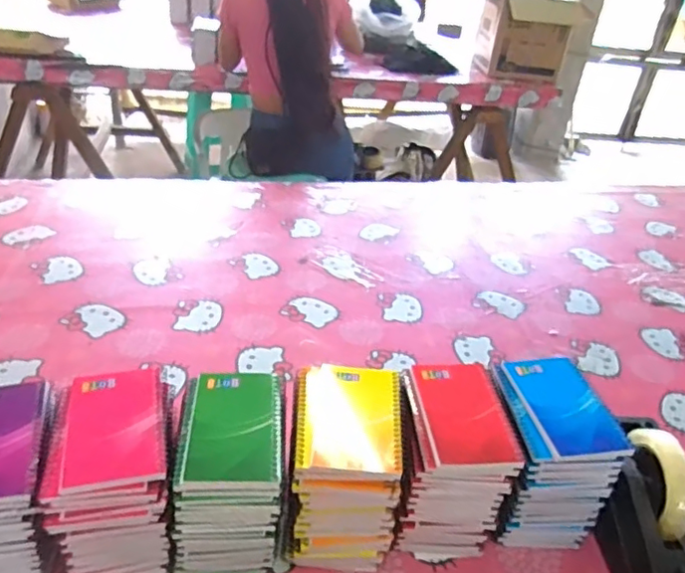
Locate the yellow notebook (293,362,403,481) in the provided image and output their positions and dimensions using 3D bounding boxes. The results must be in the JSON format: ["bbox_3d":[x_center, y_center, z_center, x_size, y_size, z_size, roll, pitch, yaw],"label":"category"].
[{"bbox_3d":[0.008,0.127,0.573,0.099,0.019,0.126,5,34,-3],"label":"yellow notebook"}]

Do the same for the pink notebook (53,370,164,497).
[{"bbox_3d":[-0.206,0.124,0.529,0.084,0.010,0.133,-5,36,-17],"label":"pink notebook"}]

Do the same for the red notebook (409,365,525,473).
[{"bbox_3d":[0.116,0.124,0.582,0.087,0.014,0.123,-4,39,0],"label":"red notebook"}]

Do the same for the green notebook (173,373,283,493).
[{"bbox_3d":[-0.099,0.128,0.542,0.086,0.011,0.131,2,35,-6],"label":"green notebook"}]

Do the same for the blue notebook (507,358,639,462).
[{"bbox_3d":[0.227,0.121,0.606,0.083,0.013,0.133,-2,35,-13],"label":"blue notebook"}]

